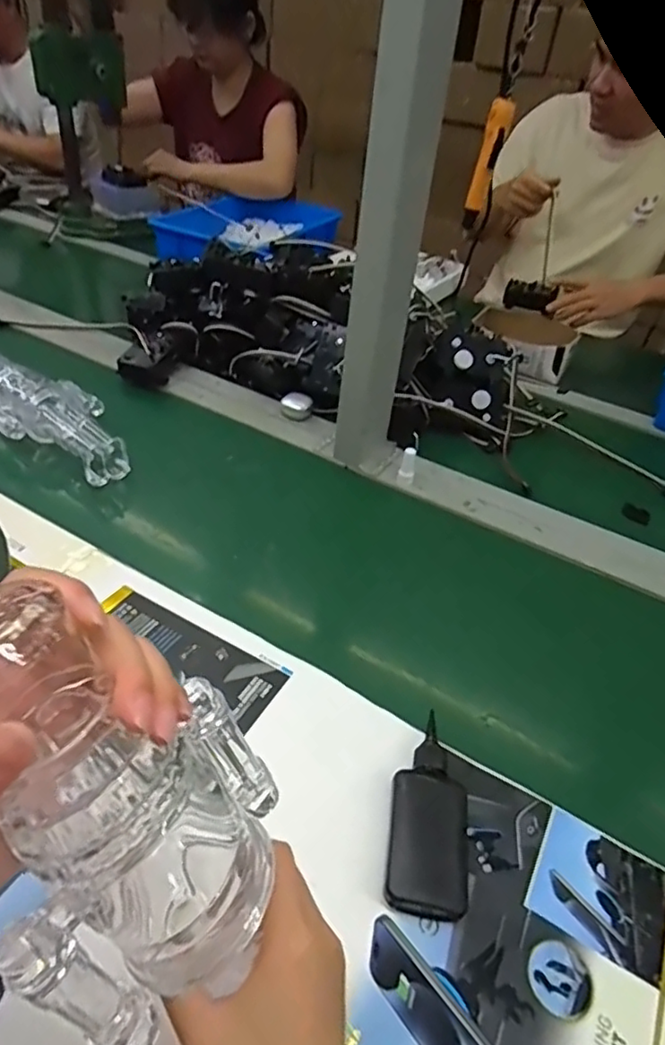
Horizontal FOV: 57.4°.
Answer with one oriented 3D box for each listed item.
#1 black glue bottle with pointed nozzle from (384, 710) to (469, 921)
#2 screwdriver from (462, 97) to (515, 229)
[{"bbox_3d":[0.071,0.214,0.447,0.057,0.023,0.130,11,40,5],"label":"black glue bottle with pointed nozzle"},{"bbox_3d":[0.266,-0.611,1.046,0.045,0.189,0.044,14,41,8],"label":"screwdriver"}]

